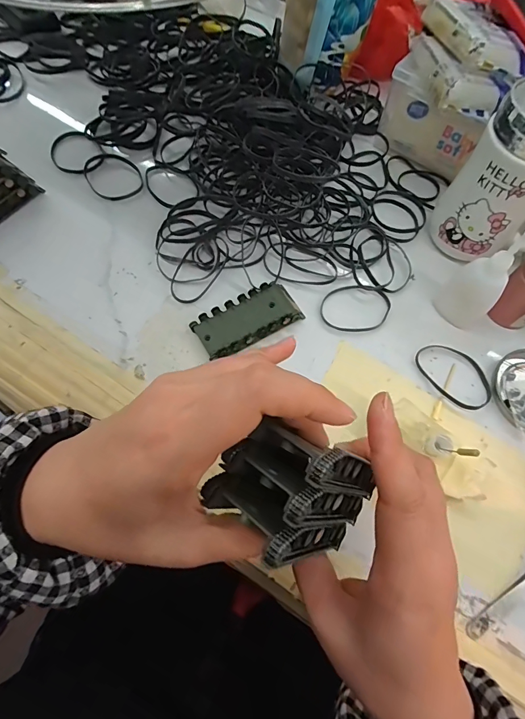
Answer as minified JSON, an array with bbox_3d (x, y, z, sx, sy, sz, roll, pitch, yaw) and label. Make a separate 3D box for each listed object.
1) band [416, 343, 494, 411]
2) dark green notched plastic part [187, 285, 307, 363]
[{"bbox_3d":[0.172,0.012,0.334,0.046,0.004,0.070,-37,74,-15],"label":"band"},{"bbox_3d":[-0.012,-0.036,0.338,0.093,0.014,0.044,-29,72,-12],"label":"dark green notched plastic part"}]

